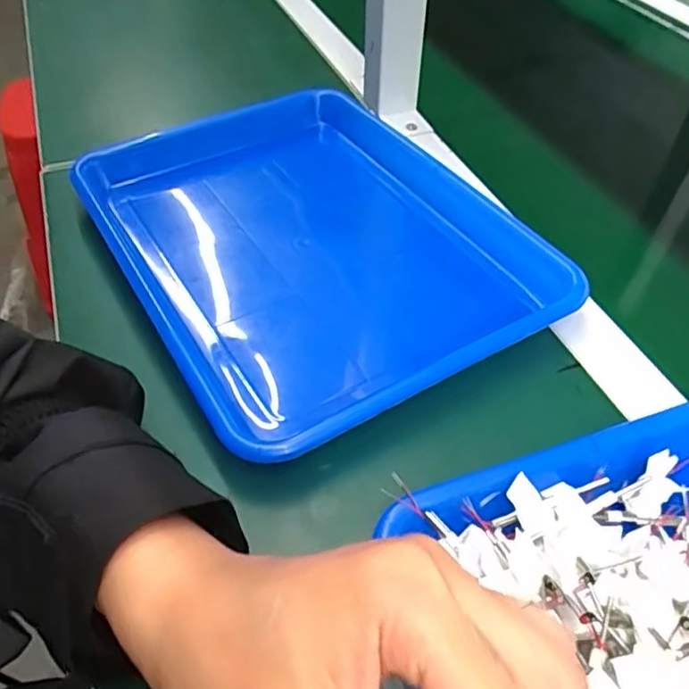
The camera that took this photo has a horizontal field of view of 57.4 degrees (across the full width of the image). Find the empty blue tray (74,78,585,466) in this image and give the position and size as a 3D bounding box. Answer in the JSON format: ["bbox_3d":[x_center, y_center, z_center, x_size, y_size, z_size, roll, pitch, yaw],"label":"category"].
[{"bbox_3d":[-0.030,-0.073,0.455,0.246,0.057,0.329,-23,52,-22],"label":"empty blue tray"}]

